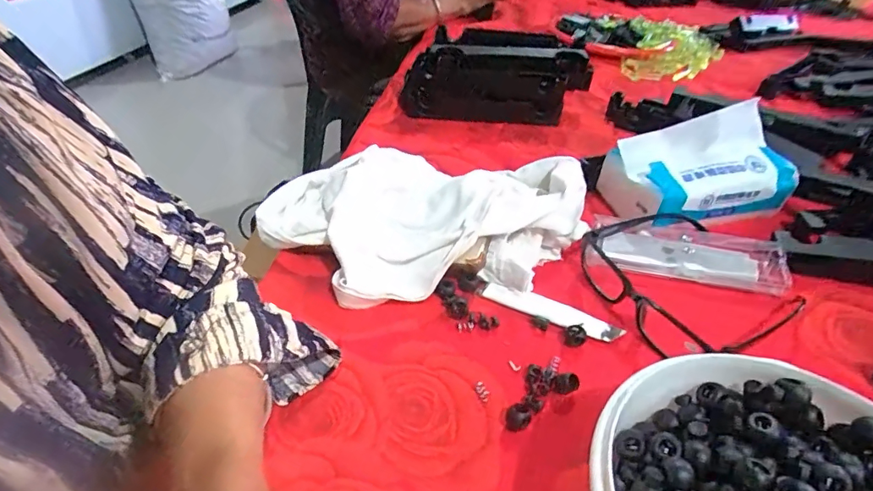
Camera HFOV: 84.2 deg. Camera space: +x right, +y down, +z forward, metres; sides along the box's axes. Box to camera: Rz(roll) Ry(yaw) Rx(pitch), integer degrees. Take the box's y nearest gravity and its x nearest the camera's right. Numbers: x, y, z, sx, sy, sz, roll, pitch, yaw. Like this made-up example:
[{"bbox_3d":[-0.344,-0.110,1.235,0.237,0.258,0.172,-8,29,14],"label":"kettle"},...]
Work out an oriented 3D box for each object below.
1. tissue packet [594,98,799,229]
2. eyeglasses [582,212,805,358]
[{"bbox_3d":[0.254,-0.073,0.465,0.174,0.091,0.088,-6,39,-12],"label":"tissue packet"},{"bbox_3d":[0.198,0.025,0.386,0.134,0.035,0.138,-9,40,-16],"label":"eyeglasses"}]

